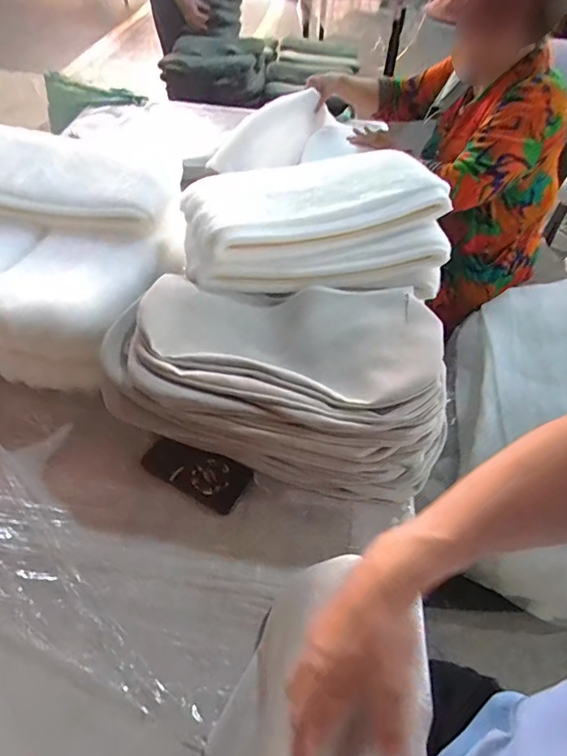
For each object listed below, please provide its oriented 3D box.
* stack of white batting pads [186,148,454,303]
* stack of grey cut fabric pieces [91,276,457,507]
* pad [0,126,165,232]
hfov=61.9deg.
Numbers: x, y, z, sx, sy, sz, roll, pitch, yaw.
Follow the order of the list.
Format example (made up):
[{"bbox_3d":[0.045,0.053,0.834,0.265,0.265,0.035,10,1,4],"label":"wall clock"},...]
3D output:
[{"bbox_3d":[0.065,-0.290,0.870,0.463,0.130,0.297,1,50,-3],"label":"stack of white batting pads"},{"bbox_3d":[0.009,-0.012,0.750,0.495,0.184,0.311,13,52,7],"label":"stack of grey cut fabric pieces"},{"bbox_3d":[-0.440,-0.397,0.903,0.452,0.050,0.213,11,71,2],"label":"pad"}]

